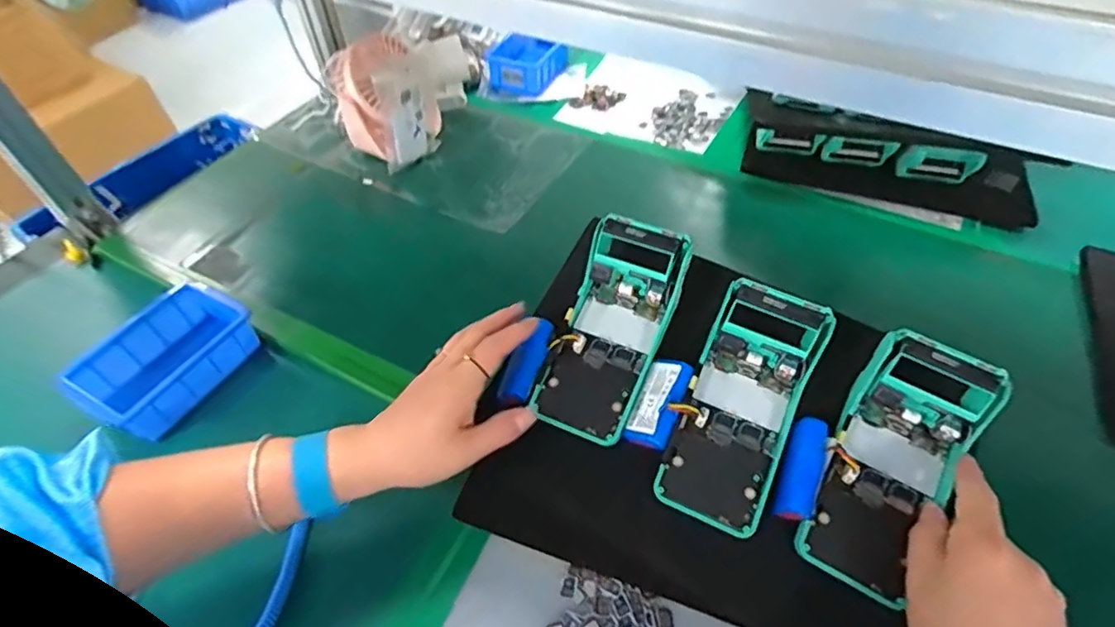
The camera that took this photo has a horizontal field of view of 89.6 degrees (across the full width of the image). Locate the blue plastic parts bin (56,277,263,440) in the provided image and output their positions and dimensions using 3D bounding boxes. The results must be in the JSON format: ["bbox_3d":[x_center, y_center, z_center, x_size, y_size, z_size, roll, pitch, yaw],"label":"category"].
[{"bbox_3d":[-0.366,0.043,0.540,0.094,0.058,0.150,18,54,17],"label":"blue plastic parts bin"}]

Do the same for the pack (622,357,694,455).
[{"bbox_3d":[0.075,0.066,0.414,0.033,0.015,0.069,20,70,18],"label":"pack"}]

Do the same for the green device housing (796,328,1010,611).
[{"bbox_3d":[0.230,0.103,0.389,0.079,0.055,0.169,28,85,23],"label":"green device housing"}]

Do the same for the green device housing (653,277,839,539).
[{"bbox_3d":[0.130,0.063,0.395,0.074,0.085,0.149,22,55,19],"label":"green device housing"}]

